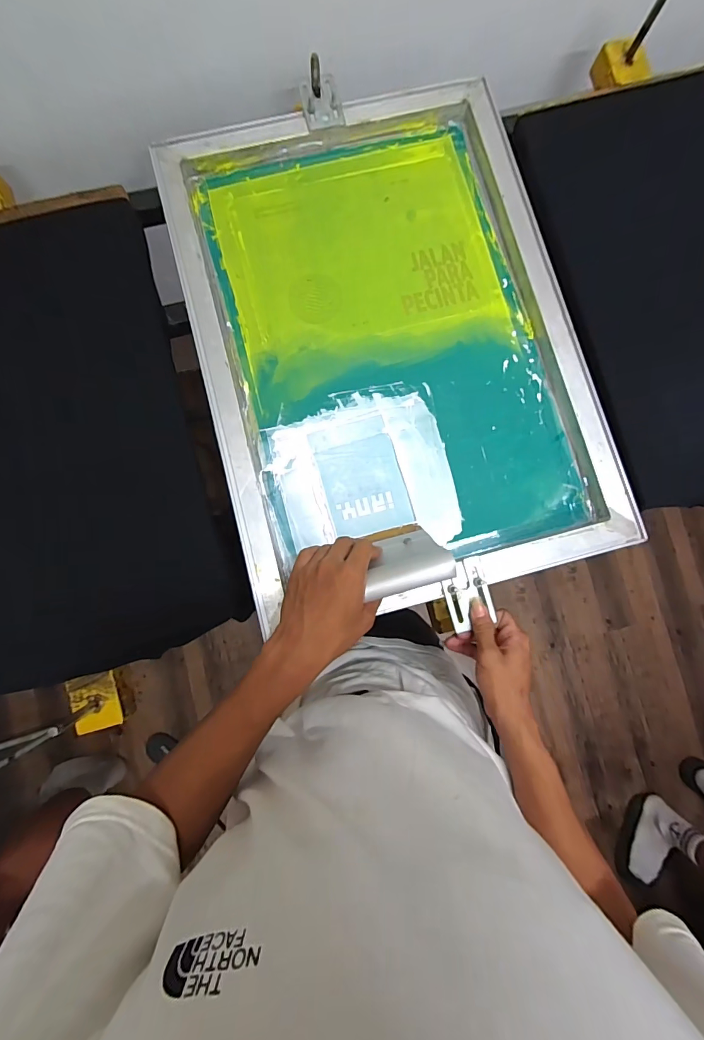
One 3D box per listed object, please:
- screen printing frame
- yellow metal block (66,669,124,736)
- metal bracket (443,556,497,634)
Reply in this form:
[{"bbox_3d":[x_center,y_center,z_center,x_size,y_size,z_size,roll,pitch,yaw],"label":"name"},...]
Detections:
[{"bbox_3d":[0.047,-0.229,0.516,0.469,0.051,0.653,-15,81,-3],"label":"screen printing frame"},{"bbox_3d":[-0.324,0.231,0.505,0.054,0.019,0.069,-15,87,-4],"label":"yellow metal block"},{"bbox_3d":[0.134,0.087,0.467,0.050,0.010,0.078,-13,81,-3],"label":"metal bracket"}]

